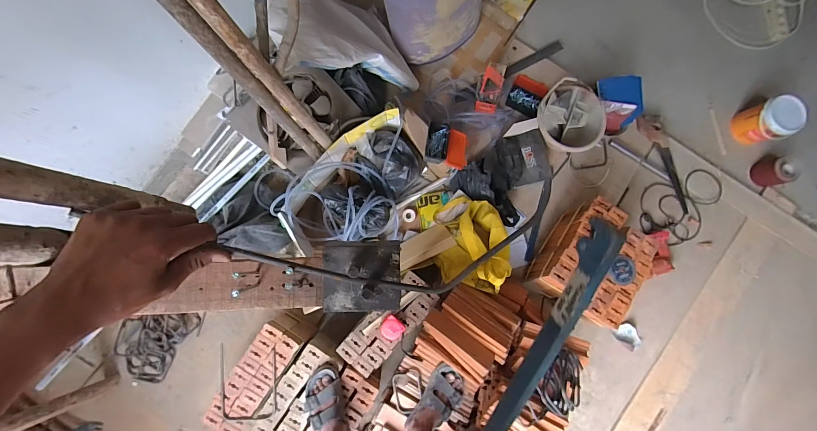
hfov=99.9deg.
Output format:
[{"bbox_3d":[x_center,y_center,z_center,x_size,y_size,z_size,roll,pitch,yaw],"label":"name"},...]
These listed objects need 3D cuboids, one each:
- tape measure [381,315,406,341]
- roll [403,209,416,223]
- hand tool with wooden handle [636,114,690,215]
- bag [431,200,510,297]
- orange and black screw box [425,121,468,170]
[{"bbox_3d":[-0.053,0.357,1.088,0.067,0.046,0.067,41,83,2],"label":"tape measure"},{"bbox_3d":[0.003,0.002,1.379,0.053,0.016,0.053,0,84,-3],"label":"roll"},{"bbox_3d":[1.109,-0.230,1.456,0.114,0.025,0.439,-25,85,-5],"label":"hand tool with wooden handle"},{"bbox_3d":[0.226,0.095,1.251,0.257,0.184,0.330,9,82,-2],"label":"bag"},{"bbox_3d":[0.141,-0.256,1.255,0.153,0.050,0.157,8,82,-3],"label":"orange and black screw box"}]

